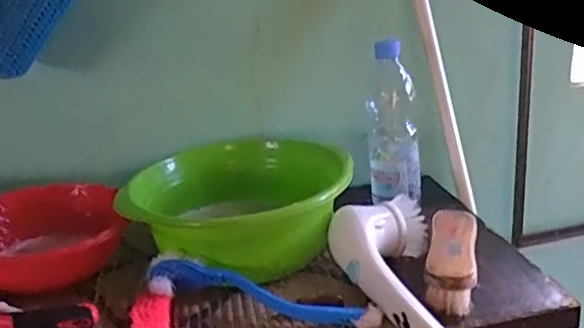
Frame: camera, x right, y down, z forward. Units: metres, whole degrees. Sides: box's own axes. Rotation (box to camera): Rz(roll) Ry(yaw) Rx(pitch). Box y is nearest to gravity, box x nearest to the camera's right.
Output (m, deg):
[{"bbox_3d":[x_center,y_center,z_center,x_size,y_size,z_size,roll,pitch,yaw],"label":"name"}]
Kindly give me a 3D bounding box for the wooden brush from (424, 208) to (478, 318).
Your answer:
[{"bbox_3d":[0.173,0.091,0.657,0.048,0.047,0.153,4,34,17],"label":"wooden brush"}]

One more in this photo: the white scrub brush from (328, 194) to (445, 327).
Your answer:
[{"bbox_3d":[0.096,0.103,0.652,0.109,0.063,0.227,0,19,6],"label":"white scrub brush"}]

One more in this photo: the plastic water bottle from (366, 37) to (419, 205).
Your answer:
[{"bbox_3d":[0.131,-0.049,0.787,0.069,0.195,0.054,2,19,10],"label":"plastic water bottle"}]

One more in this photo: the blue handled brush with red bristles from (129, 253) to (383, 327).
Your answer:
[{"bbox_3d":[-0.044,0.138,0.619,0.242,0.048,0.124,-5,19,-10],"label":"blue handled brush with red bristles"}]

